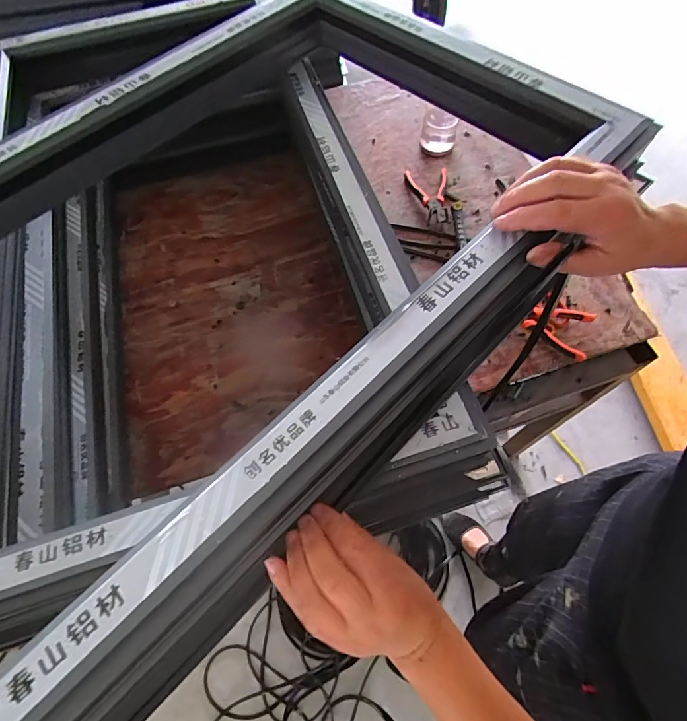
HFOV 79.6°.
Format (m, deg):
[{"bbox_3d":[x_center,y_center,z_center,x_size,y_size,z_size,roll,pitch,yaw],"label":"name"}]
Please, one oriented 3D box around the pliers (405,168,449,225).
[{"bbox_3d":[0.182,-0.366,0.903,0.093,0.026,0.155,2,63,4],"label":"pliers"}]

